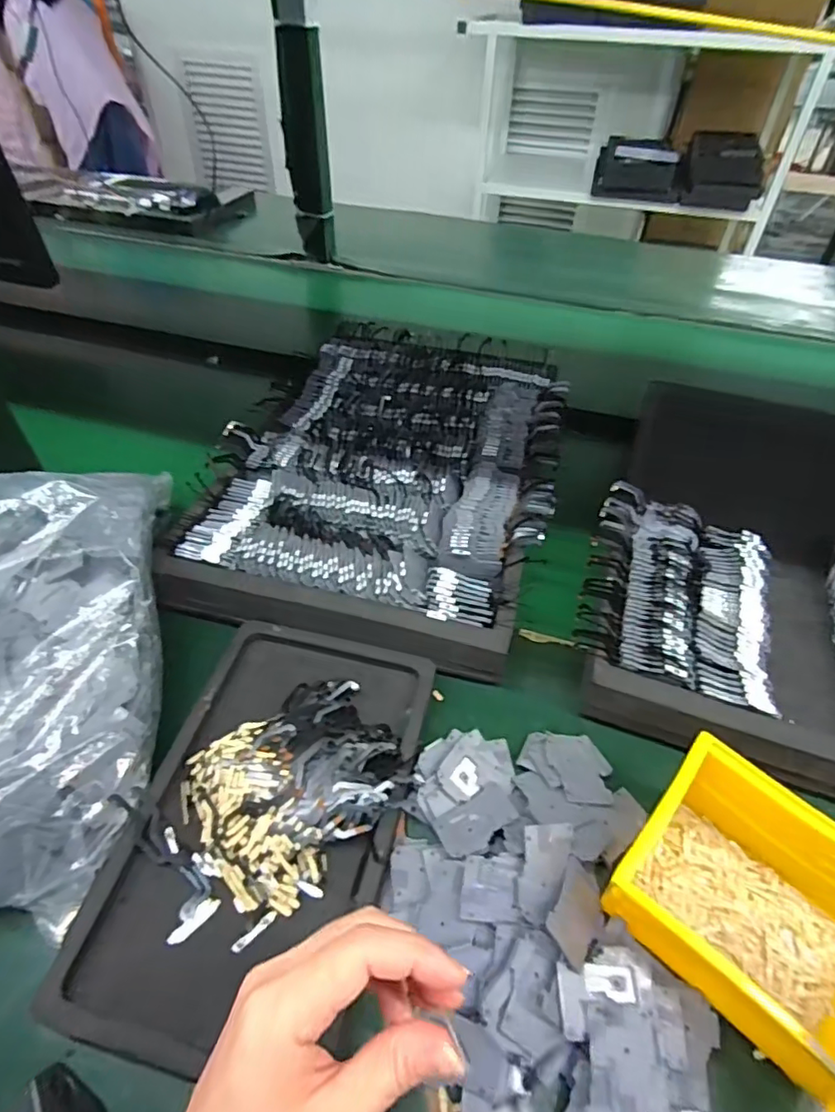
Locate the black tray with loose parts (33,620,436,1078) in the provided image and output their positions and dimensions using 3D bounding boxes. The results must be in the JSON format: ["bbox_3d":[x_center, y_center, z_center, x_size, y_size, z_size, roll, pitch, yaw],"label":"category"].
[{"bbox_3d":[-0.087,0.149,0.349,0.160,0.024,0.245,8,47,7],"label":"black tray with loose parts"}]

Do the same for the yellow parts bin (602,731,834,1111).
[{"bbox_3d":[0.183,0.188,0.304,0.133,0.072,0.107,32,54,27],"label":"yellow parts bin"}]

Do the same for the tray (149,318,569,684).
[{"bbox_3d":[-0.018,-0.098,0.566,0.295,0.042,0.443,12,47,10],"label":"tray"}]

